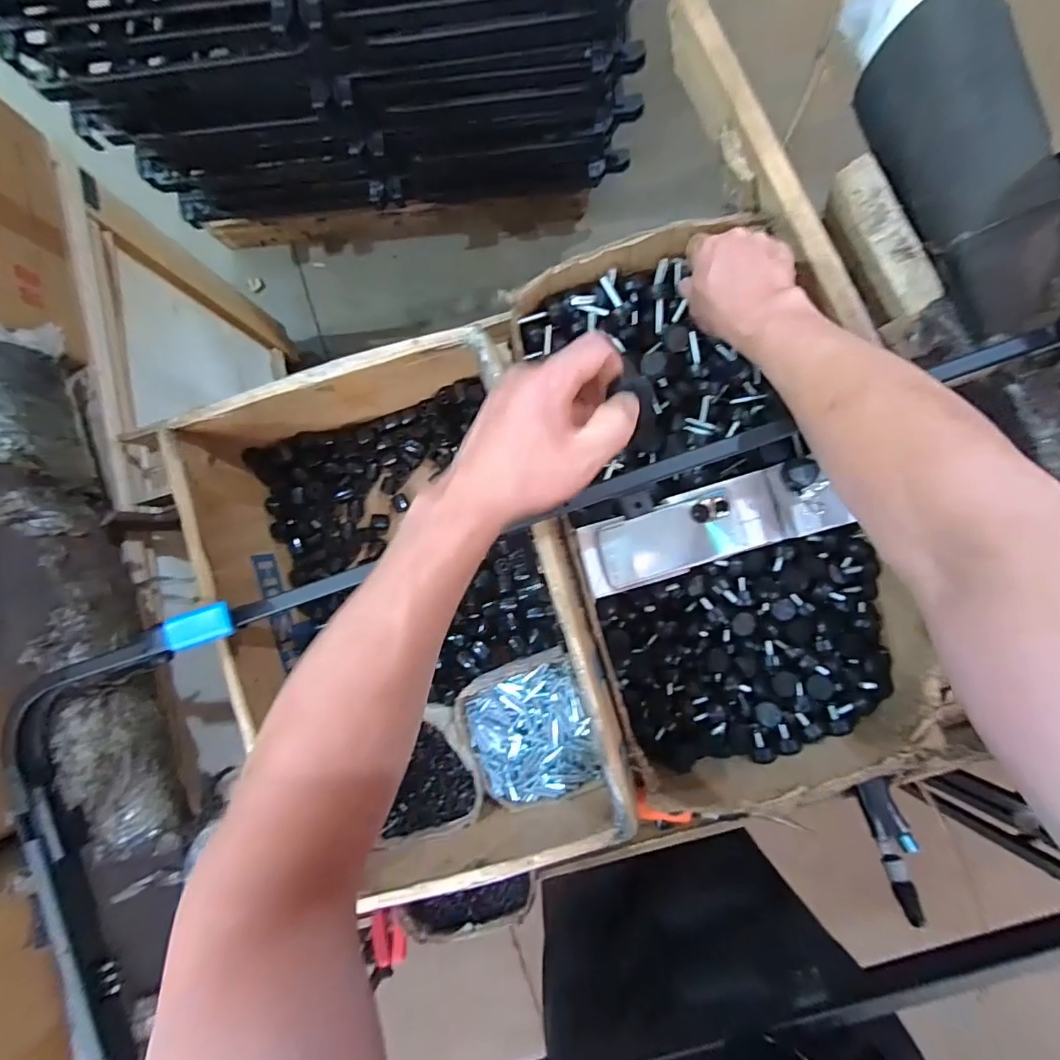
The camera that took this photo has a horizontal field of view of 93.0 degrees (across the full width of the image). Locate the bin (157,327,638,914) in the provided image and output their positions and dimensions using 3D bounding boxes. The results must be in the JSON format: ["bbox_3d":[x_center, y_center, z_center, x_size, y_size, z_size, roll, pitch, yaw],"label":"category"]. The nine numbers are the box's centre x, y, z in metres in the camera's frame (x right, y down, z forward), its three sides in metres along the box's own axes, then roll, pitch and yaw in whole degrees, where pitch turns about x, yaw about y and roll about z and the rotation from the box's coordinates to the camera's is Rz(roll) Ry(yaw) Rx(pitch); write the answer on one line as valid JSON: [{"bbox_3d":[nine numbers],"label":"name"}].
[{"bbox_3d":[-0.126,0.082,0.570,0.360,0.164,0.546,-15,89,2],"label":"bin"}]

